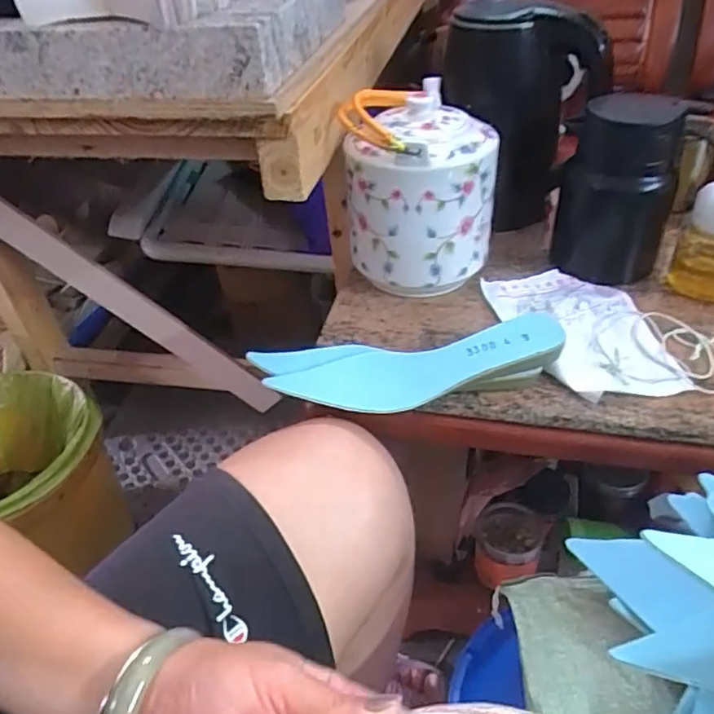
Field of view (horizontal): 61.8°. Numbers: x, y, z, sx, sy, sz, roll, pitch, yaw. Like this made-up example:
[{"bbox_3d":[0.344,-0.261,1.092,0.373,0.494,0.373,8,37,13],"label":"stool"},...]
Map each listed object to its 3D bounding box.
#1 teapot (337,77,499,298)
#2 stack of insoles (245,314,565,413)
[{"bbox_3d":[0.073,-0.170,0.632,0.138,0.186,0.148,24,48,31],"label":"teapot"},{"bbox_3d":[0.042,0.006,0.532,0.279,0.042,0.096,-1,40,5],"label":"stack of insoles"}]

